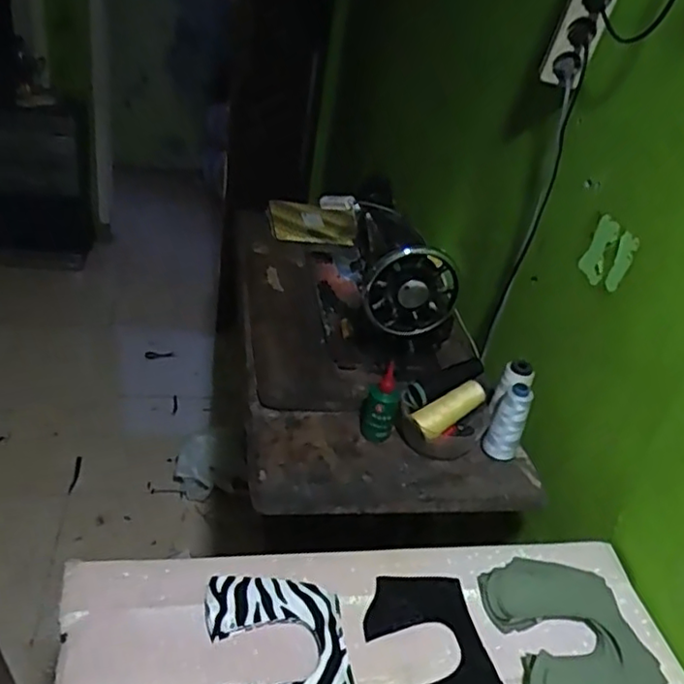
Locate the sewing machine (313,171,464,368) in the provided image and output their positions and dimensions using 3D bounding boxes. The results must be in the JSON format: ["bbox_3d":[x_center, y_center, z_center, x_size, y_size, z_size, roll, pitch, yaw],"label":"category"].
[{"bbox_3d":[0.056,-0.125,1.069,0.162,0.210,0.348,1,34,-15],"label":"sewing machine"}]

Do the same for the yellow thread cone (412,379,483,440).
[{"bbox_3d":[0.145,0.092,0.880,0.113,0.038,0.039,-30,45,-17],"label":"yellow thread cone"}]

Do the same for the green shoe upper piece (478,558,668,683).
[{"bbox_3d":[0.228,0.299,0.661,0.134,0.030,0.160,1,34,-15],"label":"green shoe upper piece"}]

